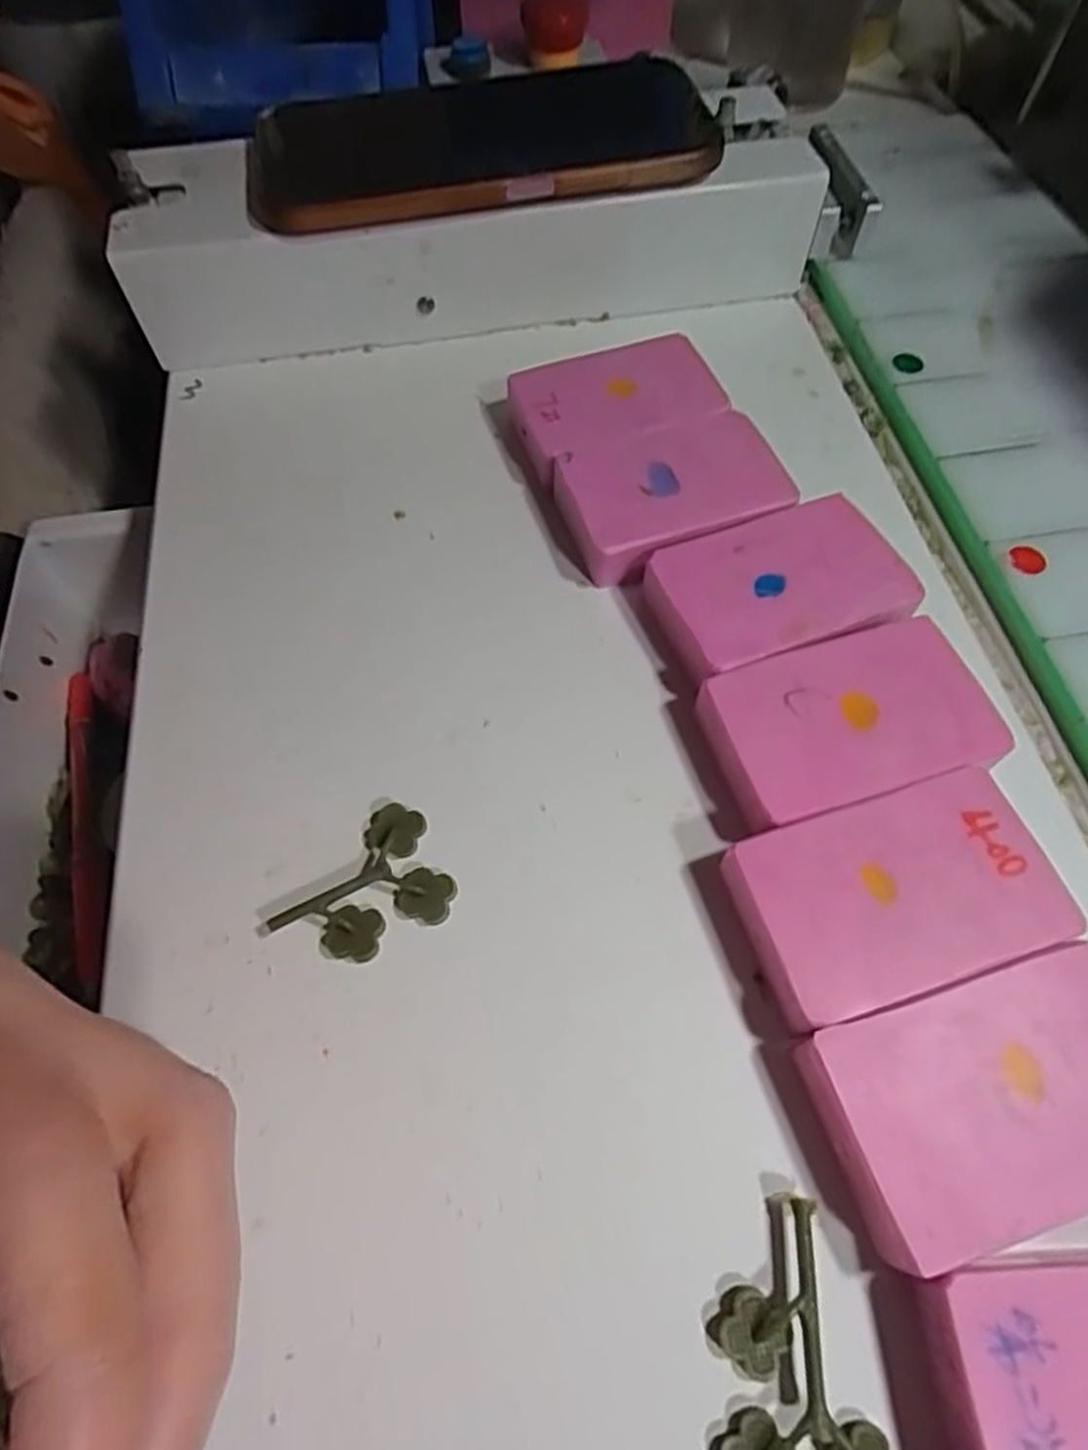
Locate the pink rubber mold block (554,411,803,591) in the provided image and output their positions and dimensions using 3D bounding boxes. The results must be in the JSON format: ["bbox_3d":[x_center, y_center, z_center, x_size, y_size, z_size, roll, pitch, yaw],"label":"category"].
[{"bbox_3d":[0.040,-0.072,0.244,0.070,0.021,0.045,-21,63,-8],"label":"pink rubber mold block"}]

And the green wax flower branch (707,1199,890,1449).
[{"bbox_3d":[0.045,0.125,0.146,0.031,0.009,0.049,-14,62,-5],"label":"green wax flower branch"}]

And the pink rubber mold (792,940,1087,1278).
[{"bbox_3d":[0.095,0.080,0.163,0.071,0.017,0.044,-16,63,-6],"label":"pink rubber mold"}]

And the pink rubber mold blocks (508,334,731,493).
[{"bbox_3d":[0.025,-0.109,0.264,0.068,0.020,0.045,-19,63,-8],"label":"pink rubber mold blocks"}]

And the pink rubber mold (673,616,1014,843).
[{"bbox_3d":[0.079,0.002,0.205,0.077,0.018,0.045,-15,62,-5],"label":"pink rubber mold"}]

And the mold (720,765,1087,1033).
[{"bbox_3d":[0.082,0.042,0.183,0.072,0.019,0.043,-16,63,-6],"label":"mold"}]

